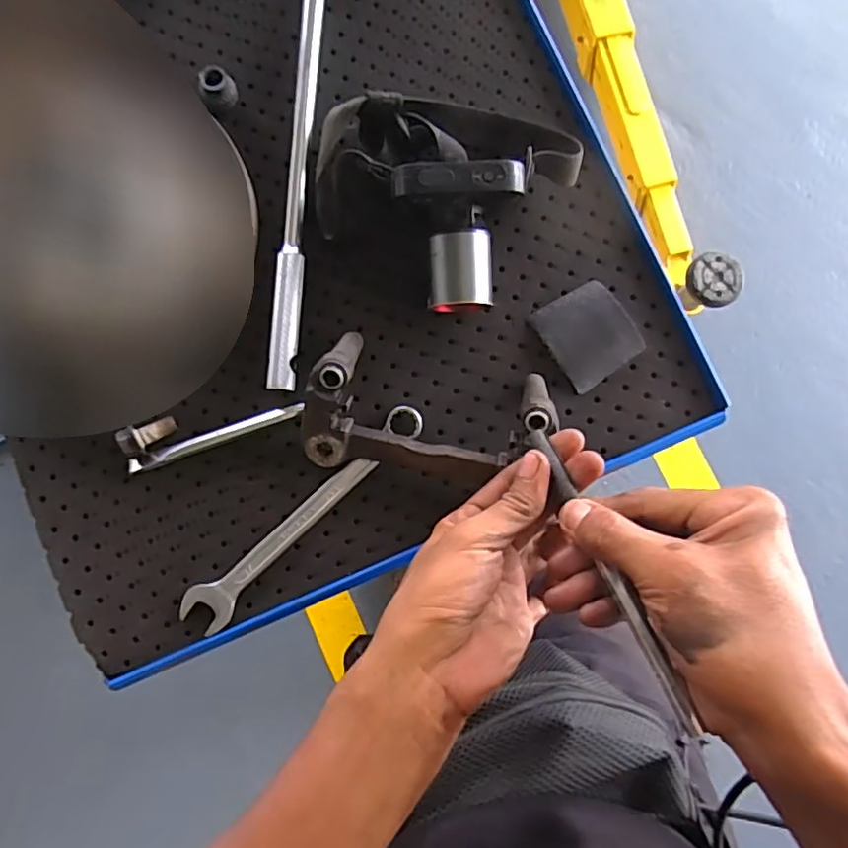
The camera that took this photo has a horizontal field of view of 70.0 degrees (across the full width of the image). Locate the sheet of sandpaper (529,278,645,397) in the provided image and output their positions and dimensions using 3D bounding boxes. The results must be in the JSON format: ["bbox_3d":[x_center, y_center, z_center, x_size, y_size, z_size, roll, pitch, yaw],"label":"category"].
[{"bbox_3d":[0.118,-0.065,0.434,0.060,0.012,0.067,-31,85,-4],"label":"sheet of sandpaper"}]

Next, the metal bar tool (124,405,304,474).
[{"bbox_3d":[-0.143,0.008,0.417,0.121,0.014,0.010,-21,88,2],"label":"metal bar tool"}]

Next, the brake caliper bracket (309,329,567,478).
[{"bbox_3d":[0.002,-0.011,0.399,0.160,0.044,0.089,3,89,2],"label":"brake caliper bracket"}]

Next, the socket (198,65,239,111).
[{"bbox_3d":[-0.152,-0.246,0.445,0.026,0.022,0.022,-28,85,-4],"label":"socket"}]

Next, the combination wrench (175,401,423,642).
[{"bbox_3d":[-0.081,0.062,0.415,0.204,0.017,0.030,-43,86,-5],"label":"combination wrench"}]

